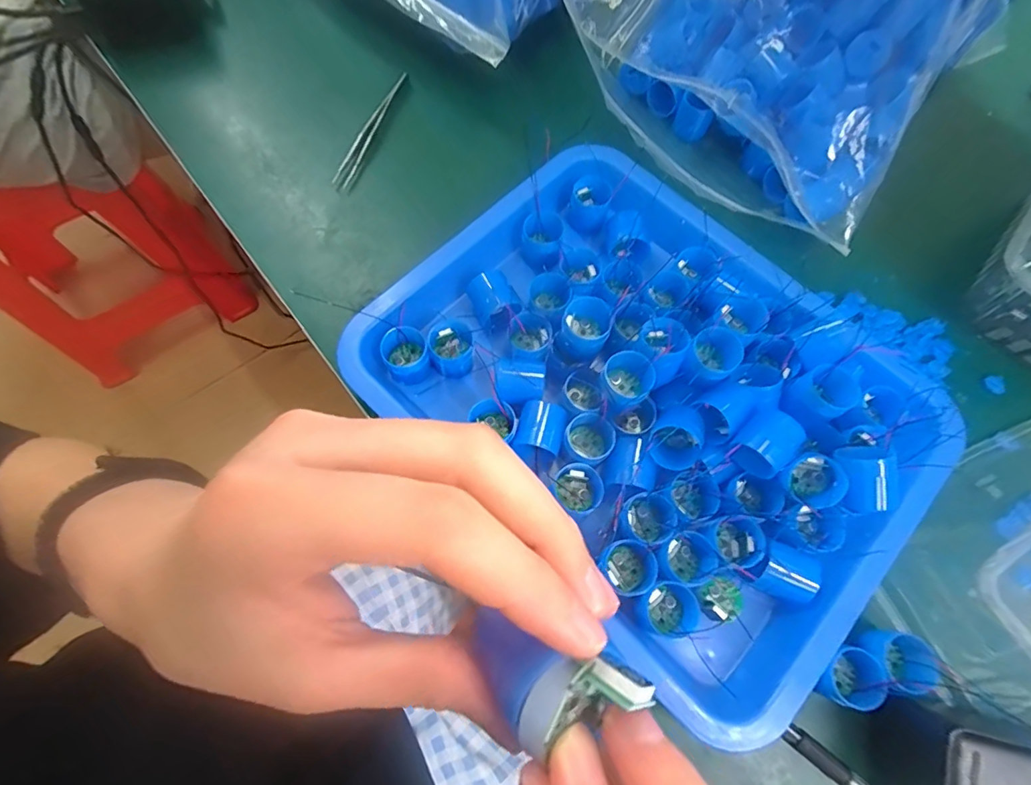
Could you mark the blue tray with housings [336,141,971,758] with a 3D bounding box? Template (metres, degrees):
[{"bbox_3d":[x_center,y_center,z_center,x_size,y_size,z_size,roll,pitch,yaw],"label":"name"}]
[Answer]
[{"bbox_3d":[0.086,-0.004,0.319,0.325,0.052,0.254,43,74,12],"label":"blue tray with housings"}]

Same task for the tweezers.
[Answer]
[{"bbox_3d":[-0.120,-0.220,0.416,0.013,0.004,0.121,20,71,5],"label":"tweezers"}]

